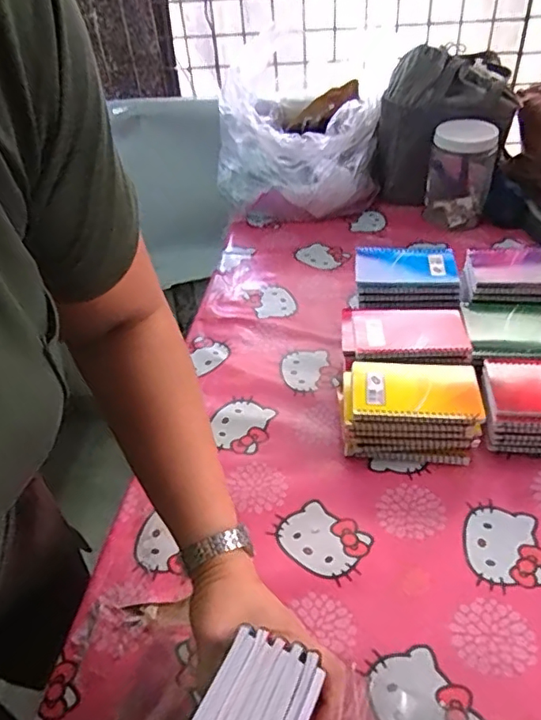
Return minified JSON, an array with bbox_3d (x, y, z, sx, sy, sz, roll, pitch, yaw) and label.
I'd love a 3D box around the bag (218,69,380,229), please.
[{"bbox_3d":[0.047,-0.385,1.029,0.276,0.202,0.229,-3,42,2],"label":"bag"}]

